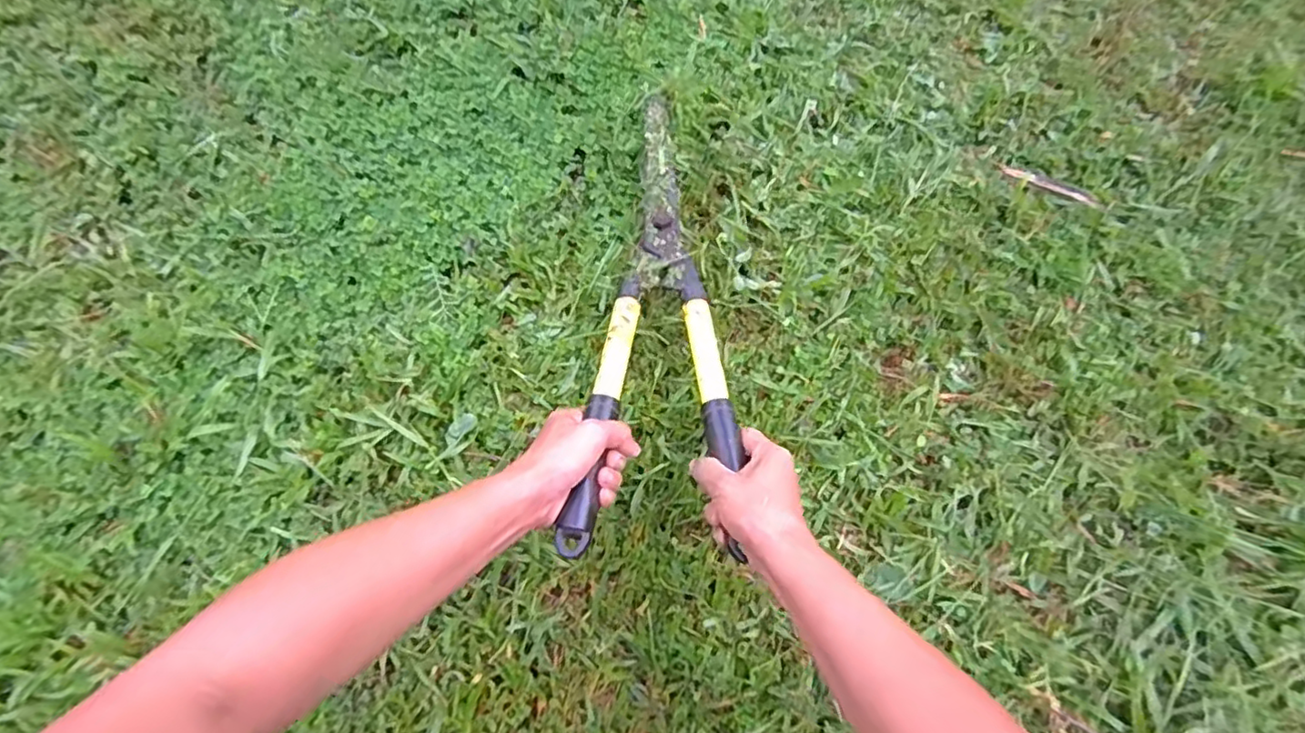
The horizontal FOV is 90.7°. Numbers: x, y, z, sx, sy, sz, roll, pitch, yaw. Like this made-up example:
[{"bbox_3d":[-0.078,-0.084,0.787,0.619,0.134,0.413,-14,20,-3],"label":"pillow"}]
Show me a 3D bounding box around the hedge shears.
[{"bbox_3d":[0.016,-0.072,0.618,0.129,0.055,0.468,4,60,0],"label":"hedge shears"}]

